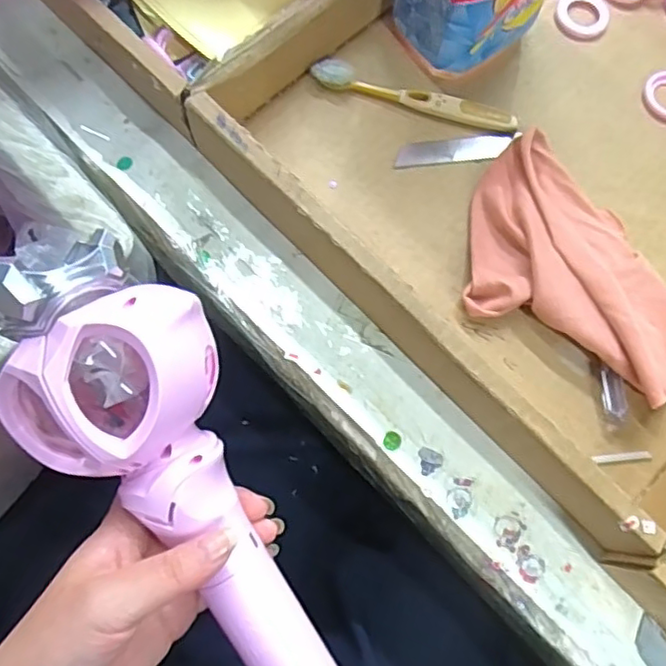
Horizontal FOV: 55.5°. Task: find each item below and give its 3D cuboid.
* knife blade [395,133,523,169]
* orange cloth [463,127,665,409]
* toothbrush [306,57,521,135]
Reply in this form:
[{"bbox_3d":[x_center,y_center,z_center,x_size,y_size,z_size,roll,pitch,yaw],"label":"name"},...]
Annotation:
[{"bbox_3d":[0.082,-0.121,0.417,0.082,0.004,0.019,-6,75,-5],"label":"knife blade"},{"bbox_3d":[0.156,-0.042,0.380,0.161,0.031,0.122,31,75,5],"label":"orange cloth"},{"bbox_3d":[0.054,-0.156,0.417,0.137,0.011,0.017,15,74,1],"label":"toothbrush"}]

